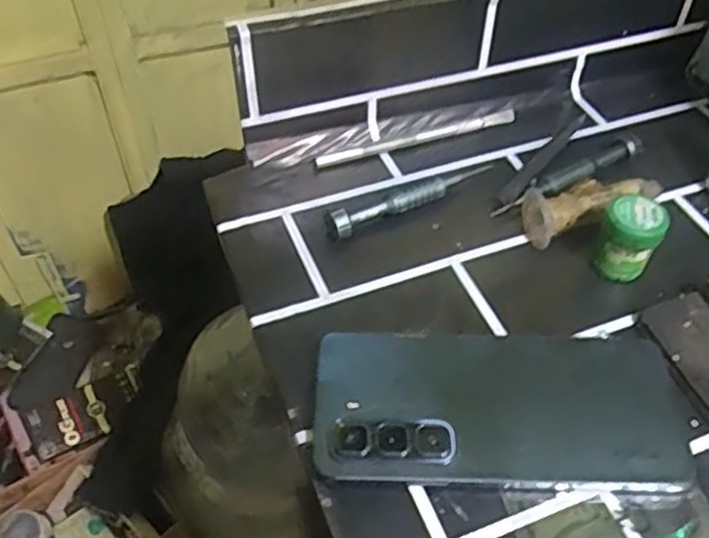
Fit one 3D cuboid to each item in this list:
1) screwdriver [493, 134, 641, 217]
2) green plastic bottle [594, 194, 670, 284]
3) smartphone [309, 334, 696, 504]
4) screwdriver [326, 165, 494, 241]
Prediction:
[{"bbox_3d":[0.134,-0.057,0.428,0.119,0.009,0.014,-27,54,-22],"label":"screwdriver"},{"bbox_3d":[0.148,-0.016,0.375,0.028,0.039,0.025,20,52,16],"label":"green plastic bottle"},{"bbox_3d":[0.066,0.063,0.325,0.166,0.014,0.079,1,49,0],"label":"smartphone"},{"bbox_3d":[0.035,-0.045,0.414,0.115,0.018,0.017,-24,53,-20],"label":"screwdriver"}]

